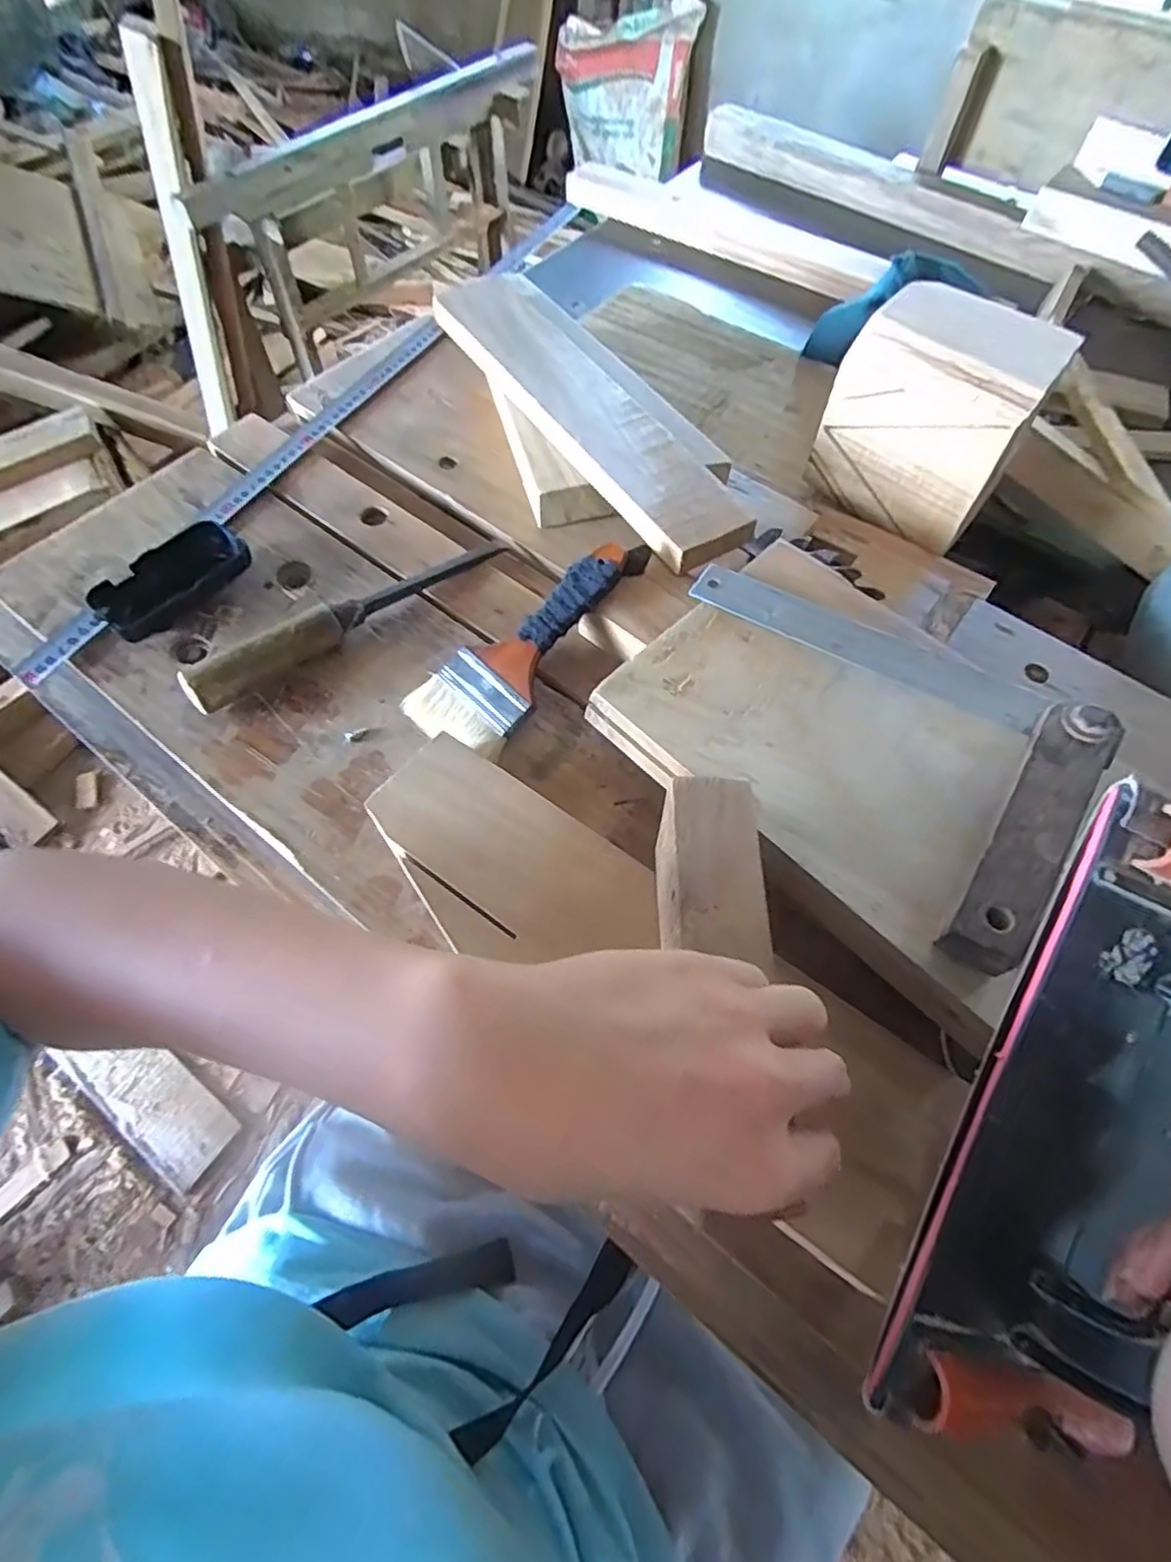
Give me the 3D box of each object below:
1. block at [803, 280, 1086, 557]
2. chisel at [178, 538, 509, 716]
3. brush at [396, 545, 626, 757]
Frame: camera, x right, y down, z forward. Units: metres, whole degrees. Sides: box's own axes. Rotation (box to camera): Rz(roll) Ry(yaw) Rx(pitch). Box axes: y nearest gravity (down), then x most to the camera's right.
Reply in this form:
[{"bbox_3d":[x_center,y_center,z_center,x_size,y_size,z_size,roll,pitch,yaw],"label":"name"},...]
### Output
[{"bbox_3d":[0.275,-0.286,0.545,0.143,0.142,0.084,39,68,17],"label":"block"},{"bbox_3d":[-0.163,-0.124,0.485,0.248,0.037,0.022,-39,70,-19],"label":"chisel"},{"bbox_3d":[-0.041,-0.094,0.462,0.074,0.016,0.178,41,86,18],"label":"brush"}]

